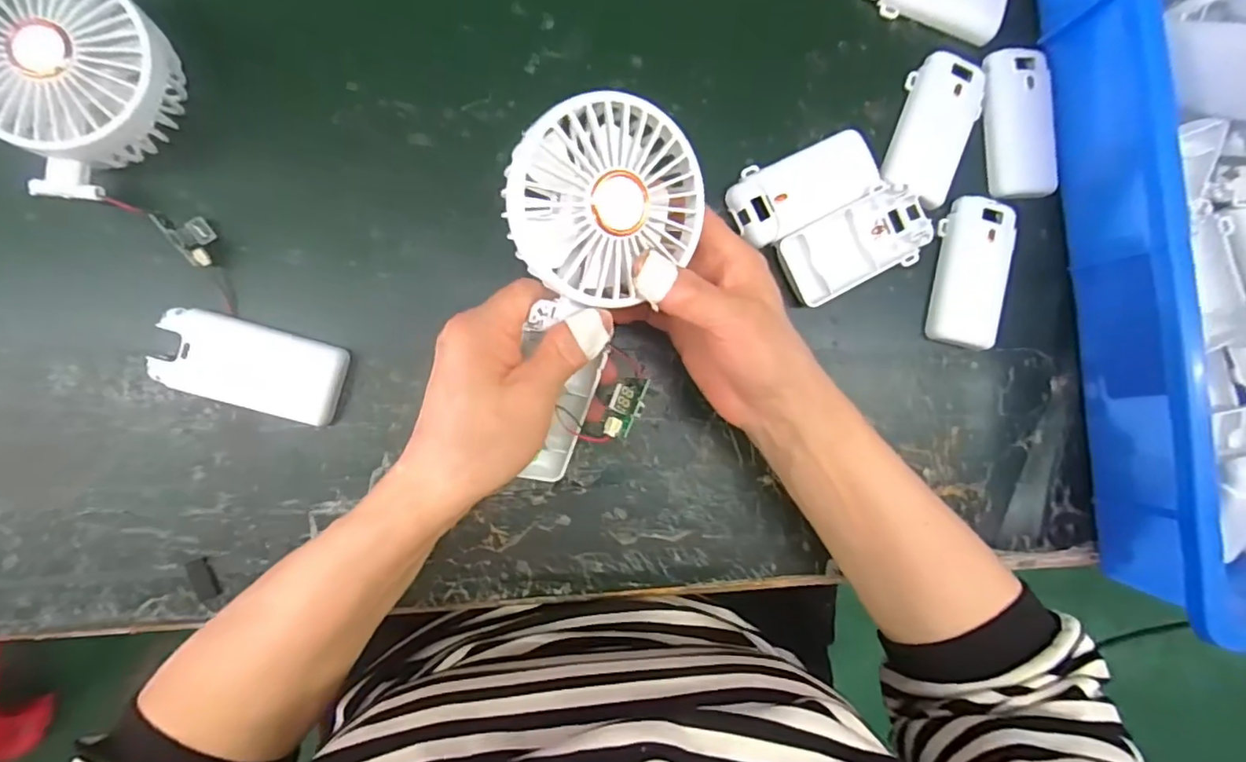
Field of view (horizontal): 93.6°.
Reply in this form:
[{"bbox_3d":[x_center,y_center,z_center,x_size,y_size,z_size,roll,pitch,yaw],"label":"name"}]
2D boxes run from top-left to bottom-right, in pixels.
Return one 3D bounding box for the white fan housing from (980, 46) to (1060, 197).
[{"bbox_3d":[0.251,-0.164,0.372,0.041,0.014,0.093,-9,91,-7],"label":"white fan housing"}]

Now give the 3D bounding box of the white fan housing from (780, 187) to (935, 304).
[{"bbox_3d":[0.142,-0.083,0.358,0.097,0.012,0.046,-27,93,-6],"label":"white fan housing"}]

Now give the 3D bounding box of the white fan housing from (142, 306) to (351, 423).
[{"bbox_3d":[-0.198,-0.008,0.312,0.086,0.017,0.044,16,88,-6],"label":"white fan housing"}]

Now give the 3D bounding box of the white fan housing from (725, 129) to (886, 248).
[{"bbox_3d":[0.109,-0.118,0.355,0.095,0.015,0.045,-26,93,-6],"label":"white fan housing"}]

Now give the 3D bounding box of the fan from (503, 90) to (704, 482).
[{"bbox_3d":[-0.013,-0.029,0.268,0.080,0.035,0.184,8,111,-7],"label":"fan"}]

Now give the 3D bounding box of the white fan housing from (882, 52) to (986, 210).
[{"bbox_3d":[0.194,-0.156,0.361,0.045,0.013,0.094,21,87,-6],"label":"white fan housing"}]

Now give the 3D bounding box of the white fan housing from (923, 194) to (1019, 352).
[{"bbox_3d":[0.218,-0.069,0.364,0.041,0.013,0.093,12,88,-7],"label":"white fan housing"}]

